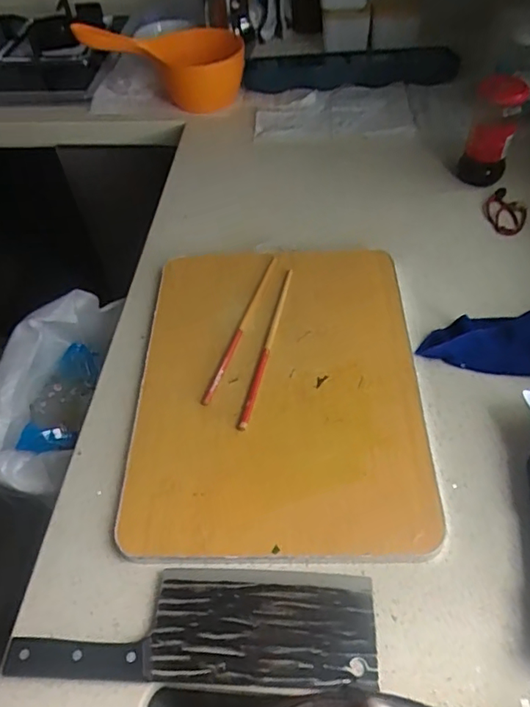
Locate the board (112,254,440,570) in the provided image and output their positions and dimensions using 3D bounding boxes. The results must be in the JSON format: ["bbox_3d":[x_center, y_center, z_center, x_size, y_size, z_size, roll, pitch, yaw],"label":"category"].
[{"bbox_3d":[0.013,0.025,0.603,0.298,0.014,0.393,-1,51,2],"label":"board"}]

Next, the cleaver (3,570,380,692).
[{"bbox_3d":[-0.053,0.222,0.450,0.283,0.017,0.085,-1,51,4],"label":"cleaver"}]

